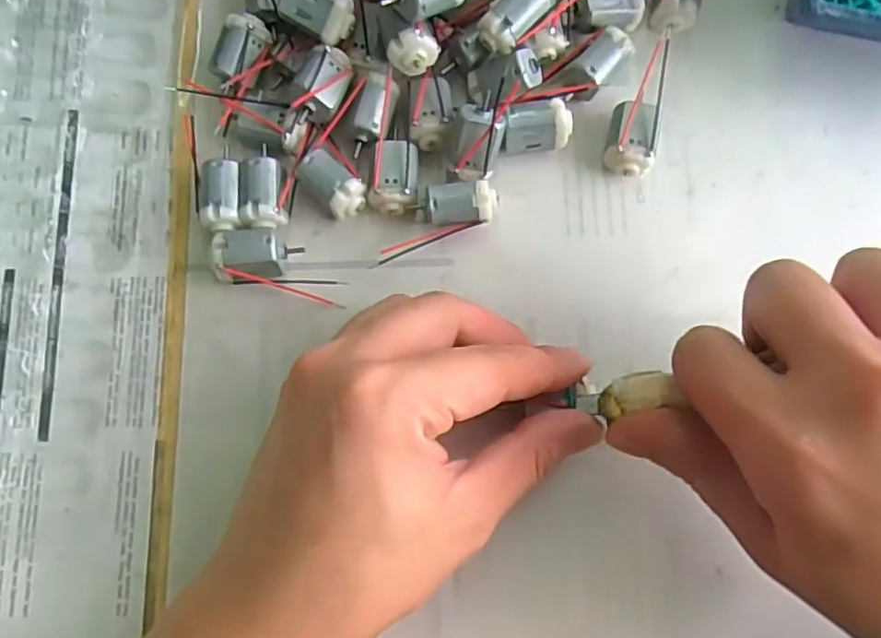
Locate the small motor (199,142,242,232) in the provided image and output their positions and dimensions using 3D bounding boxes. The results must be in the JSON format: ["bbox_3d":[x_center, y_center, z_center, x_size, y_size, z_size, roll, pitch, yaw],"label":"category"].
[{"bbox_3d":[-0.085,-0.050,0.265,0.015,0.016,0.032,-3,80,1],"label":"small motor"}]

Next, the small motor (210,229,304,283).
[{"bbox_3d":[-0.071,-0.024,0.261,0.032,0.019,0.018,-1,80,1],"label":"small motor"}]

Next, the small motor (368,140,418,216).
[{"bbox_3d":[-0.018,-0.055,0.268,0.017,0.017,0.031,5,80,2],"label":"small motor"}]

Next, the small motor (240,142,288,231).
[{"bbox_3d":[-0.069,-0.050,0.265,0.016,0.015,0.032,-4,80,0],"label":"small motor"}]

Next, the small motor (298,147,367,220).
[{"bbox_3d":[-0.042,-0.053,0.266,0.017,0.018,0.027,-40,81,-6],"label":"small motor"}]

